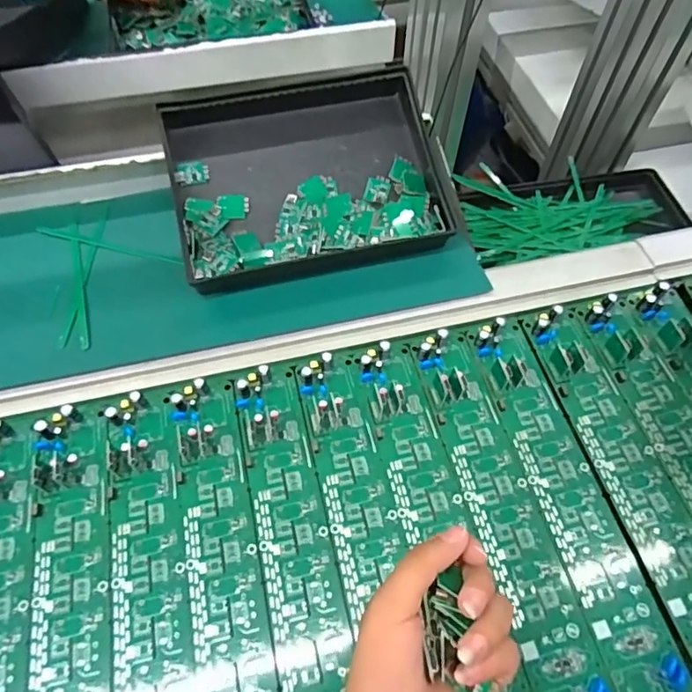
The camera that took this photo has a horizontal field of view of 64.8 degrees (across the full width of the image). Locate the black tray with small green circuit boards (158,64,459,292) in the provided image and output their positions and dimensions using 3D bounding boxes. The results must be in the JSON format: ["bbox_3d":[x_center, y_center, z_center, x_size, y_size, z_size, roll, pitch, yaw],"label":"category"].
[{"bbox_3d":[-0.031,-0.154,0.486,0.235,0.056,0.182,-13,71,-10],"label":"black tray with small green circuit boards"}]

